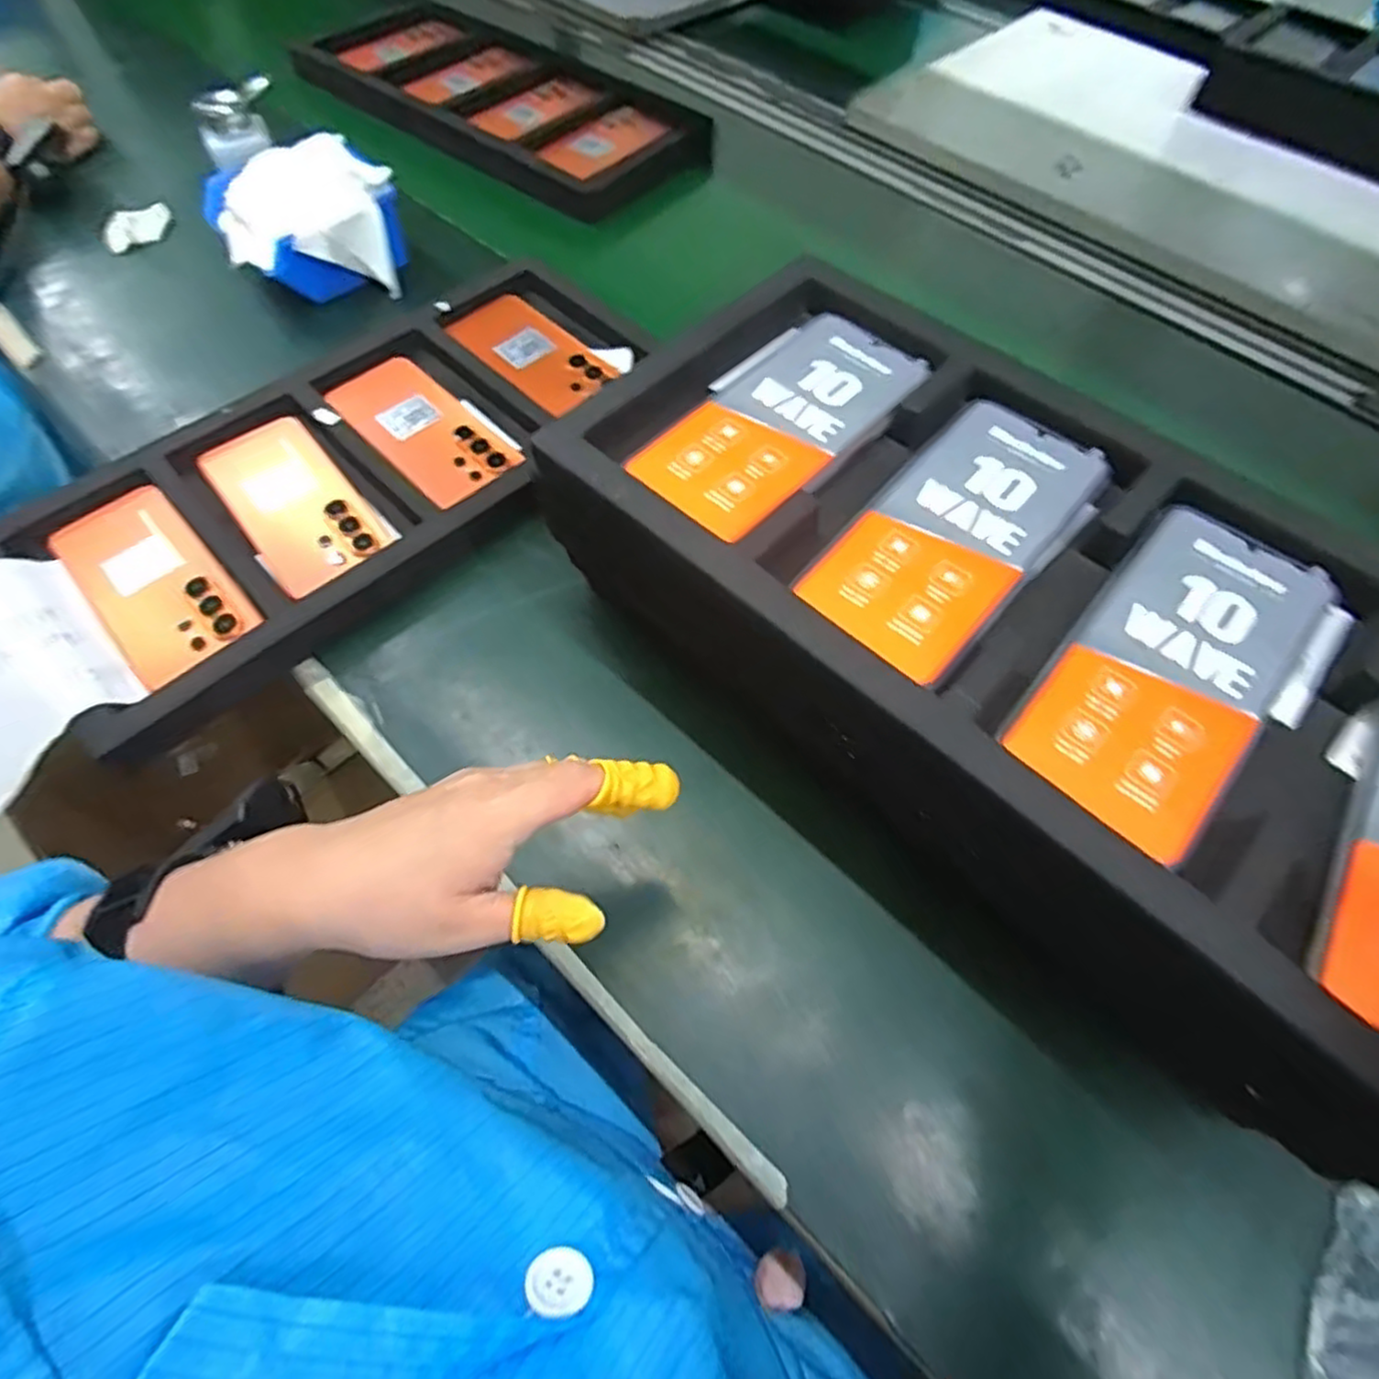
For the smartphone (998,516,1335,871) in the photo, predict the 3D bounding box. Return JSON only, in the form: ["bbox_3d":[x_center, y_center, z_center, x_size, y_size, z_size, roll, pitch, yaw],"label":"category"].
[{"bbox_3d":[0.208,-0.011,0.302,0.077,0.010,0.164,40,66,17],"label":"smartphone"}]

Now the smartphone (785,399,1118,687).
[{"bbox_3d":[0.129,-0.078,0.340,0.078,0.009,0.162,40,66,17],"label":"smartphone"}]

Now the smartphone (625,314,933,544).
[{"bbox_3d":[0.050,-0.145,0.380,0.078,0.008,0.172,41,66,17],"label":"smartphone"}]

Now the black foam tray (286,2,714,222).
[{"bbox_3d":[-0.235,-0.702,0.857,0.524,0.063,0.246,33,64,14],"label":"black foam tray"}]

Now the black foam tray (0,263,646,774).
[{"bbox_3d":[-0.237,-0.176,0.544,0.486,0.036,0.235,-40,70,-20],"label":"black foam tray"}]

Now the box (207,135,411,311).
[{"bbox_3d":[-0.344,-0.424,0.650,0.150,0.079,0.137,-28,67,-18],"label":"box"}]

